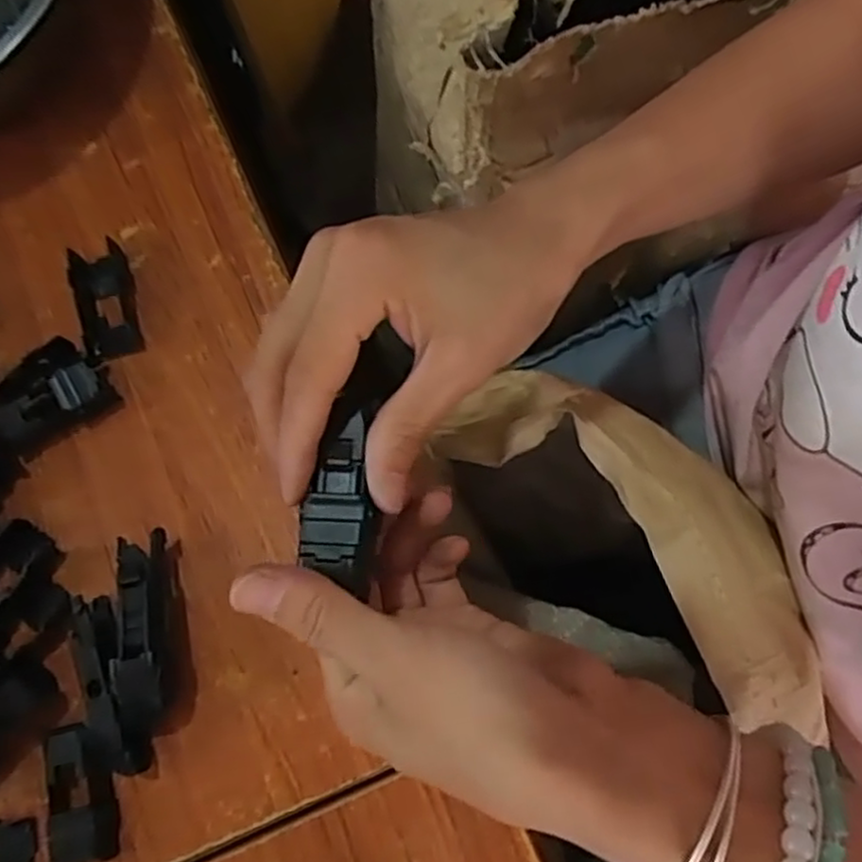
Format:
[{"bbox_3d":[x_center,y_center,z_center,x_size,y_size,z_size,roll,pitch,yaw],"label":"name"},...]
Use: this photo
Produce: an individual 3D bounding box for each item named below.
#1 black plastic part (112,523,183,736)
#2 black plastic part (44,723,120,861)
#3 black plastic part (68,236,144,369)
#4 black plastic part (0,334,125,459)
[{"bbox_3d":[-0.116,0.081,0.296,0.019,0.028,0.078,-9,77,5],"label":"black plastic part"},{"bbox_3d":[-0.138,0.143,0.289,0.025,0.015,0.051,-12,76,4],"label":"black plastic part"},{"bbox_3d":[-0.155,-0.063,0.343,0.025,0.015,0.058,-16,76,3],"label":"black plastic part"},{"bbox_3d":[-0.177,-0.014,0.333,0.054,0.017,0.041,-38,76,-3],"label":"black plastic part"}]

